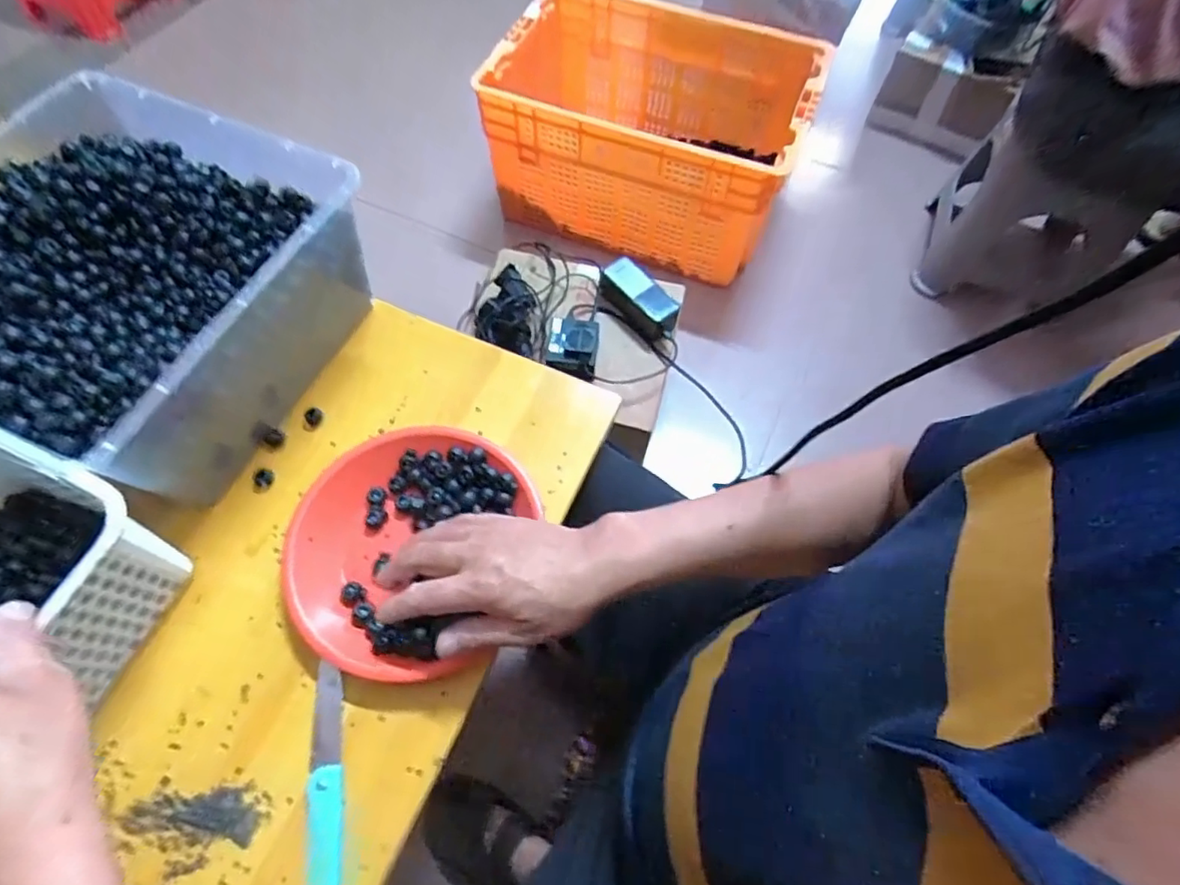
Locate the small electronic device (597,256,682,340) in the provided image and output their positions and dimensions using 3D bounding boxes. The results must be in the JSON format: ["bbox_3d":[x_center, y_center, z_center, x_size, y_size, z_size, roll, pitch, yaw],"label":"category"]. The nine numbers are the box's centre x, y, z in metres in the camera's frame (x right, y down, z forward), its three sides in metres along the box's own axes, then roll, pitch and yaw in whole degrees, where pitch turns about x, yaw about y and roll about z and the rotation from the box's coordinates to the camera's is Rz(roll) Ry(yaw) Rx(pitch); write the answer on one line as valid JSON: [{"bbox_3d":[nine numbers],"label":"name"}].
[{"bbox_3d":[0.074,-0.221,0.904,0.063,0.046,0.134,-38,70,-18],"label":"small electronic device"}]

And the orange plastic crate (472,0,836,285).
[{"bbox_3d":[0.115,-0.644,1.226,0.607,0.310,0.450,20,65,9],"label":"orange plastic crate"}]

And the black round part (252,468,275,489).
[{"bbox_3d":[-0.277,0.030,0.501,0.018,0.008,0.017,0,64,-1],"label":"black round part"}]

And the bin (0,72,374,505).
[{"bbox_3d":[-0.380,-0.126,0.501,0.305,0.142,0.289,22,65,10],"label":"bin"}]

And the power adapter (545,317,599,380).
[{"bbox_3d":[-0.025,-0.140,0.858,0.075,0.034,0.087,8,64,3],"label":"power adapter"}]

